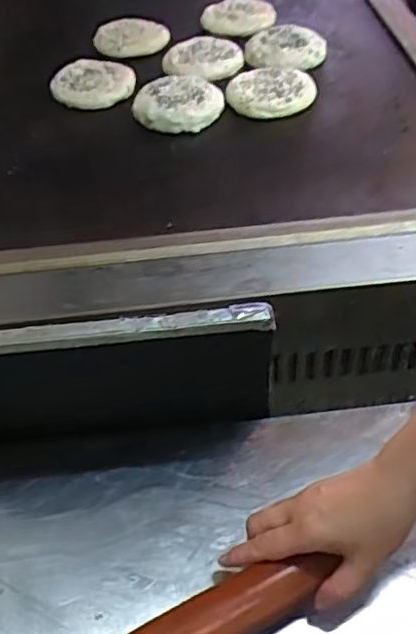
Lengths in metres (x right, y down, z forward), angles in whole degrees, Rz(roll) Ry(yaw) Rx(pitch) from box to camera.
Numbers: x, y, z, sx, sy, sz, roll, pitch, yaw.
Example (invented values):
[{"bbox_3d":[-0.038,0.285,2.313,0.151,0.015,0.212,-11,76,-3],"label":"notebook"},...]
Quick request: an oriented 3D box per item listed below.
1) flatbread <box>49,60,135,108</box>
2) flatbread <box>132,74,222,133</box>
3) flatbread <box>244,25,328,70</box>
[{"bbox_3d":[-0.162,-0.348,0.944,0.119,0.025,0.119,-3,48,3],"label":"flatbread"},{"bbox_3d":[-0.041,-0.297,0.877,0.118,0.018,0.121,-6,48,0],"label":"flatbread"},{"bbox_3d":[0.114,-0.404,0.950,0.118,0.004,0.133,3,48,8],"label":"flatbread"}]

